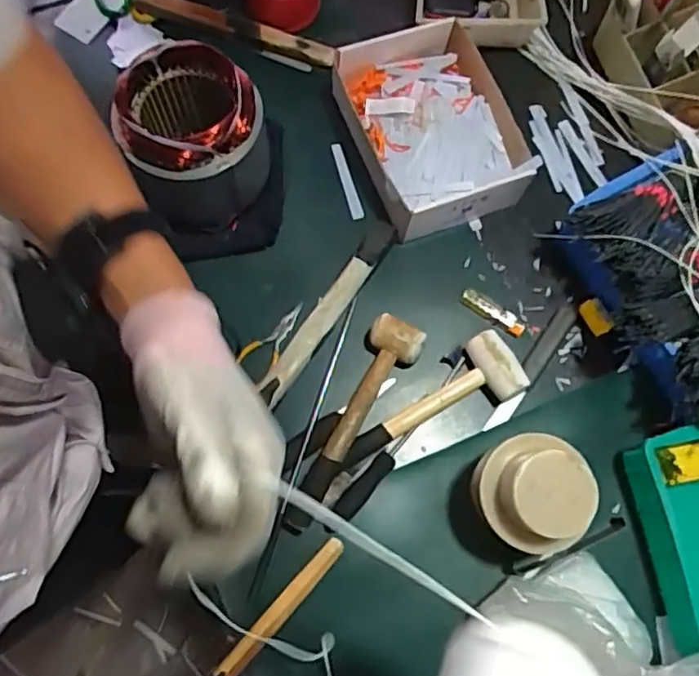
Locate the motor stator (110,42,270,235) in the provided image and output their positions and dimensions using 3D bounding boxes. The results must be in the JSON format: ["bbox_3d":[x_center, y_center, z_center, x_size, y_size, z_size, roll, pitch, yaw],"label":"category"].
[{"bbox_3d":[-0.171,-0.220,0.700,0.143,0.138,0.142,16,75,3],"label":"motor stator"}]

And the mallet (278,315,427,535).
[{"bbox_3d":[-0.001,0.095,0.702,0.058,0.036,0.261,29,76,7],"label":"mallet"}]

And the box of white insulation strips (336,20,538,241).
[{"bbox_3d":[0.099,-0.262,0.787,0.184,0.078,0.242,-20,76,-6],"label":"box of white insulation strips"}]

